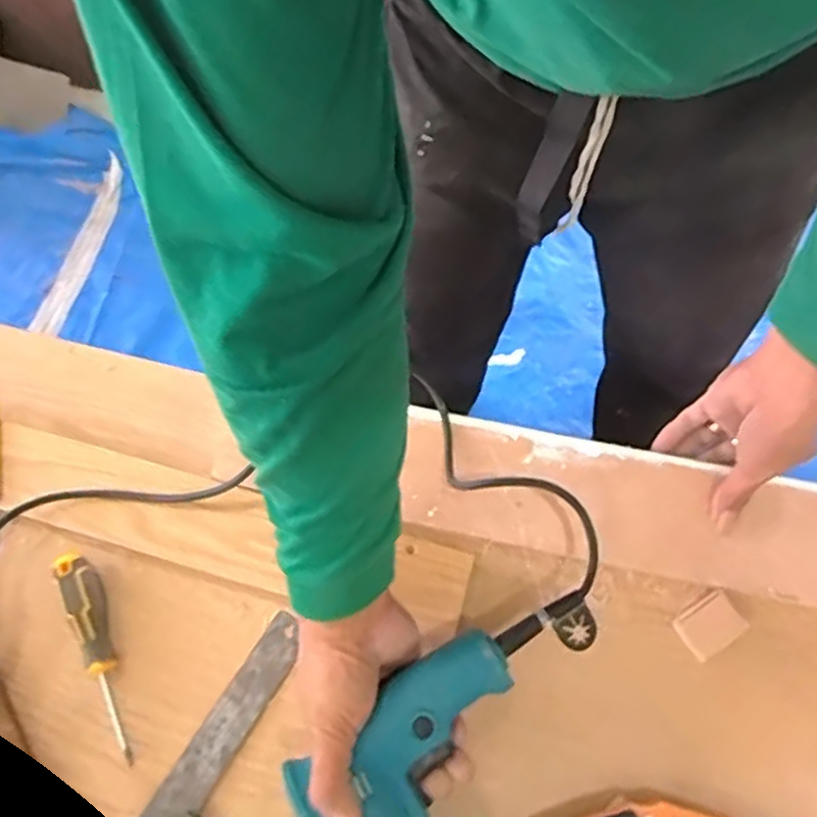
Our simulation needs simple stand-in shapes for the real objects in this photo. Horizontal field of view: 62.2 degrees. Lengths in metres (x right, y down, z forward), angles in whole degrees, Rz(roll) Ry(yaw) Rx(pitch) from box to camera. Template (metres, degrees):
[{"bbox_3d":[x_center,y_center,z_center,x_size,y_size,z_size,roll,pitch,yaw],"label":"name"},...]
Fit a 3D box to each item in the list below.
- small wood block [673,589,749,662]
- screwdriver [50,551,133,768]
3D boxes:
[{"bbox_3d":[0.240,0.174,0.543,0.049,0.019,0.036,-33,71,-14],"label":"small wood block"},{"bbox_3d":[-0.238,0.187,0.526,0.029,0.026,0.161,-25,69,-11],"label":"screwdriver"}]

